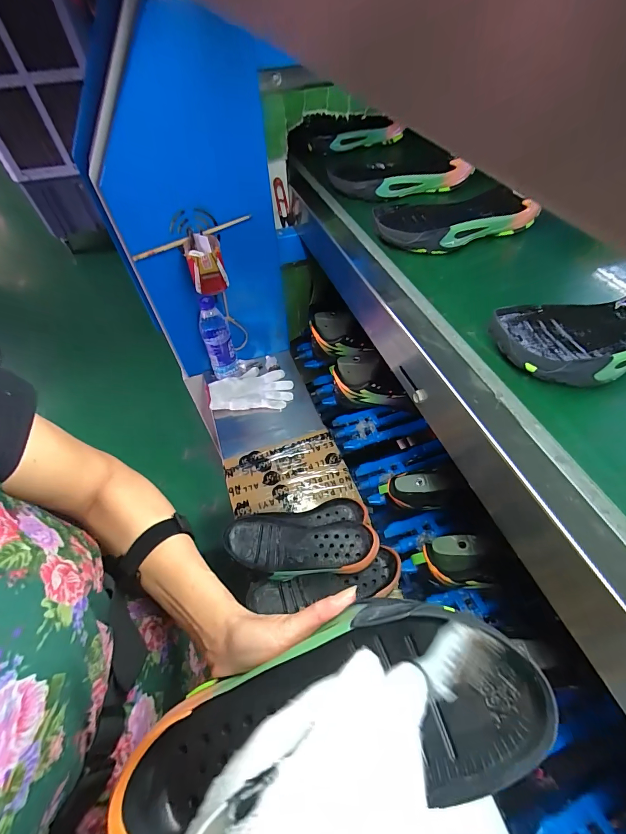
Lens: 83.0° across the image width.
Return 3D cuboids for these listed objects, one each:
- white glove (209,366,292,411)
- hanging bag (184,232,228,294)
[{"bbox_3d":[-0.149,-0.077,0.862,0.197,0.034,0.129,-4,52,1],"label":"white glove"},{"bbox_3d":[-0.201,-0.288,0.672,0.063,0.090,0.059,-13,52,-6],"label":"hanging bag"}]

